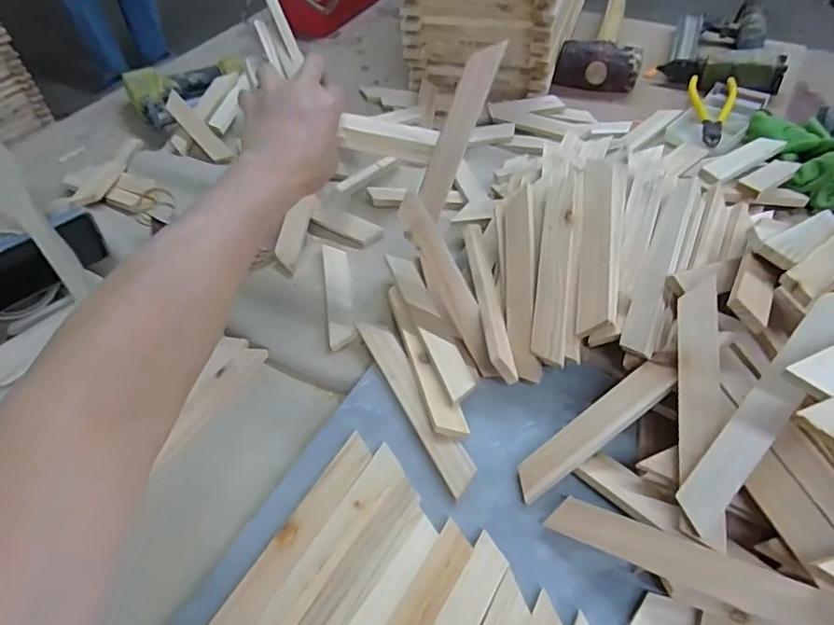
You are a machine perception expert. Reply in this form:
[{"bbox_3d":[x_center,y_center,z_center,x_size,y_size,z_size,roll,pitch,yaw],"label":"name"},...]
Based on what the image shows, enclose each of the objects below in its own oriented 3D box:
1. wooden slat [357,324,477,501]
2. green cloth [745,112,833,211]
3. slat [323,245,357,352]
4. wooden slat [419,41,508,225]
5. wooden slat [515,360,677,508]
[{"bbox_3d":[-0.003,0.072,0.461,0.026,0.011,0.184,-23,53,-14],"label":"wooden slat"},{"bbox_3d":[0.449,-0.189,0.609,0.075,0.044,0.163,-1,50,3],"label":"green cloth"},{"bbox_3d":[-0.081,-0.021,0.556,0.026,0.005,0.137,-10,50,-3],"label":"slat"},{"bbox_3d":[0.034,-0.154,0.465,0.026,0.147,0.006,24,22,4],"label":"wooden slat"},{"bbox_3d":[0.131,0.087,0.403,0.139,0.010,0.027,-41,55,3],"label":"wooden slat"}]

